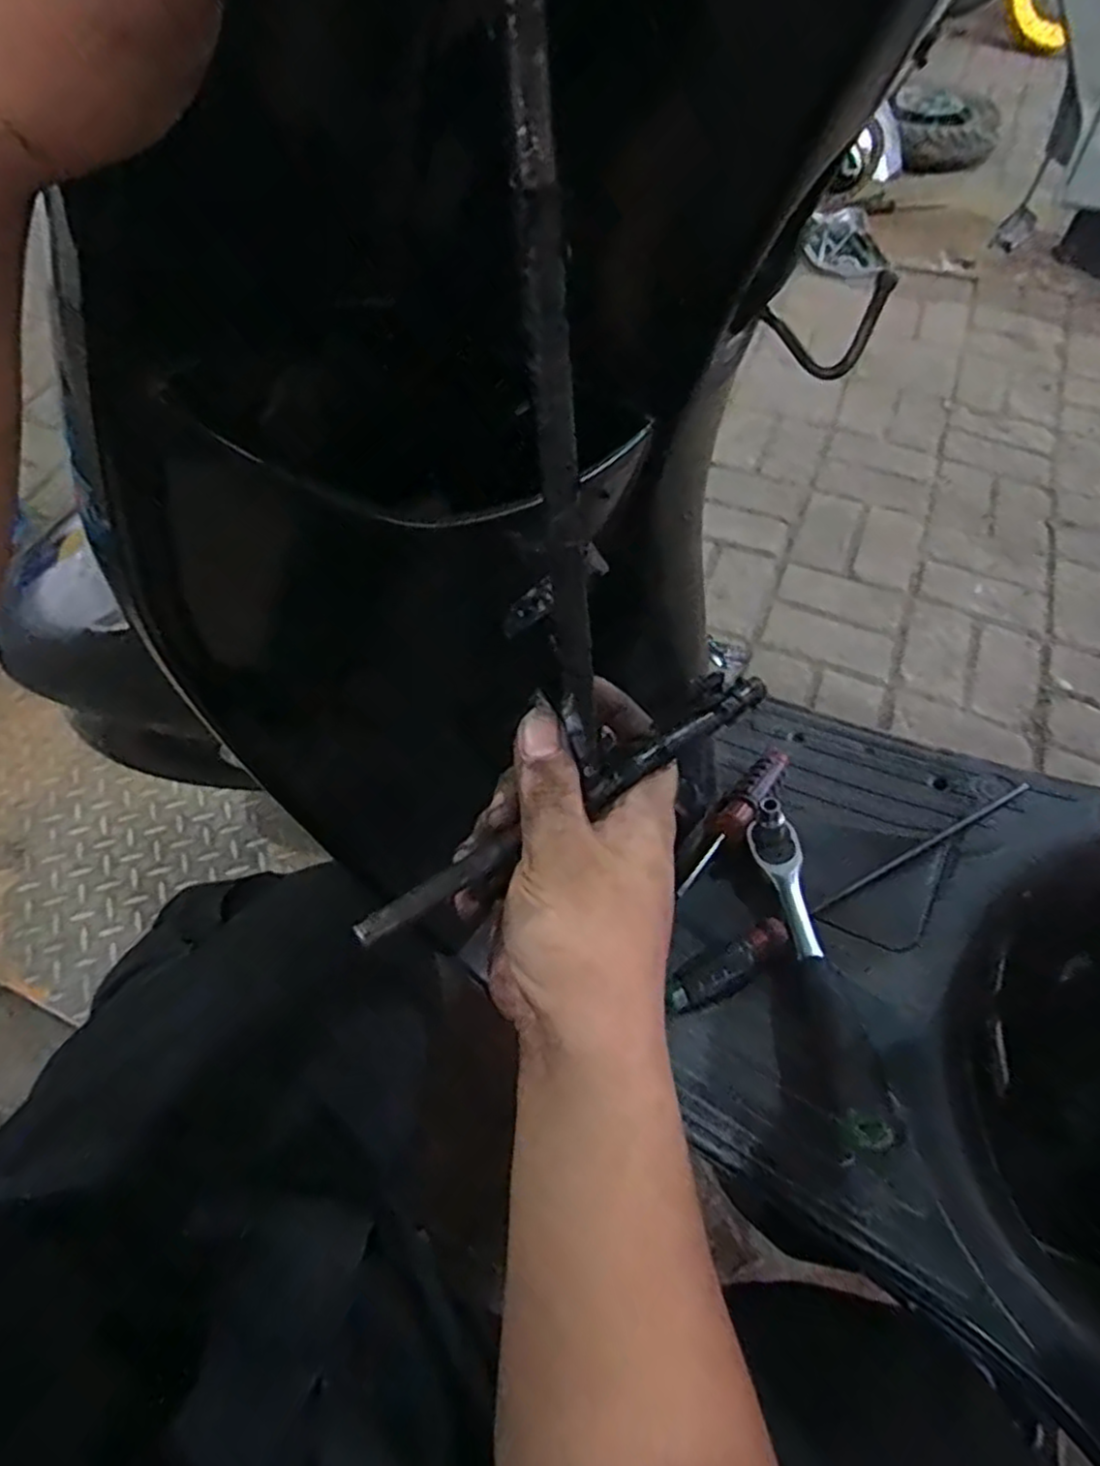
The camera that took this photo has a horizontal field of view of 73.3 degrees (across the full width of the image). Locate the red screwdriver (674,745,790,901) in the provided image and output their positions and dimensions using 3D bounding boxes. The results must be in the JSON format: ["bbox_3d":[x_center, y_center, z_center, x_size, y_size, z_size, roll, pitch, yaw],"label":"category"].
[{"bbox_3d":[0.158,0.076,0.636,0.028,0.025,0.165,33,62,20],"label":"red screwdriver"}]

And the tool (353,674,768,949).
[{"bbox_3d":[0.014,0.024,0.290,0.196,0.014,0.011,-29,61,-23],"label":"tool"}]

